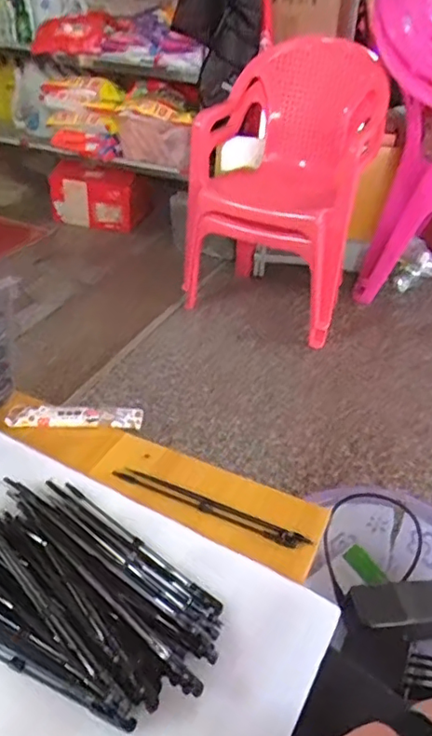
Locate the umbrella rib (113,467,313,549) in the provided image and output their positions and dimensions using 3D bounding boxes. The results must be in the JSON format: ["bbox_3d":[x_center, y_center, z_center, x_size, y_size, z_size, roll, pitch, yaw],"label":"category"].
[{"bbox_3d":[-0.007,0.122,0.493,0.178,0.010,0.015,17,37,19],"label":"umbrella rib"}]

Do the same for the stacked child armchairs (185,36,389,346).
[{"bbox_3d":[0.181,-0.545,1.711,0.528,0.704,0.556,14,36,15],"label":"stacked child armchairs"}]

